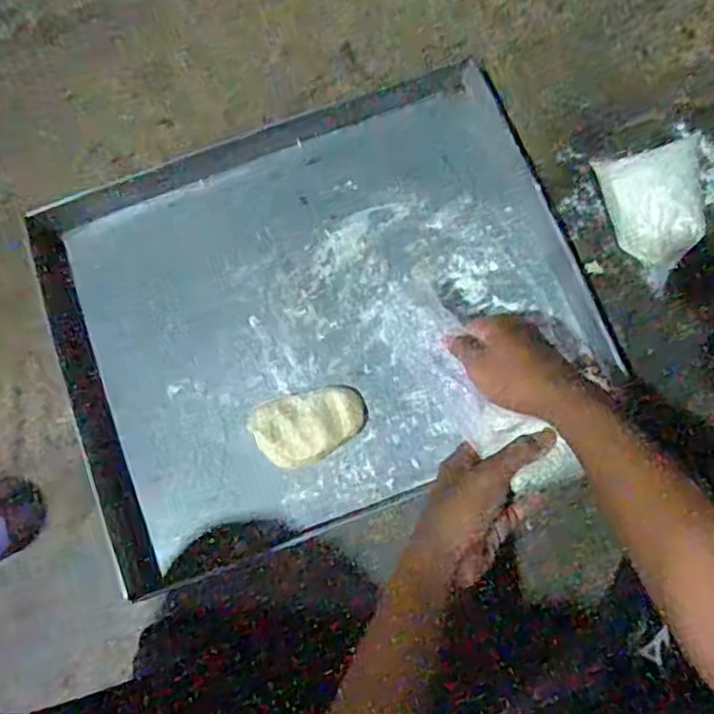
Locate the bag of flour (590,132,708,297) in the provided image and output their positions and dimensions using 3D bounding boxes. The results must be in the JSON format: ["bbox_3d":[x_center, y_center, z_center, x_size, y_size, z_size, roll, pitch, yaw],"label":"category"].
[{"bbox_3d":[0.305,-0.145,0.685,0.079,0.067,0.151,-14,77,-2],"label":"bag of flour"}]

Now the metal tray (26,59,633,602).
[{"bbox_3d":[-0.046,-0.058,0.686,0.499,0.048,0.418,-21,78,-3],"label":"metal tray"}]

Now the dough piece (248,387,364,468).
[{"bbox_3d":[-0.046,0.068,0.670,0.105,0.025,0.066,-18,78,-3],"label":"dough piece"}]

